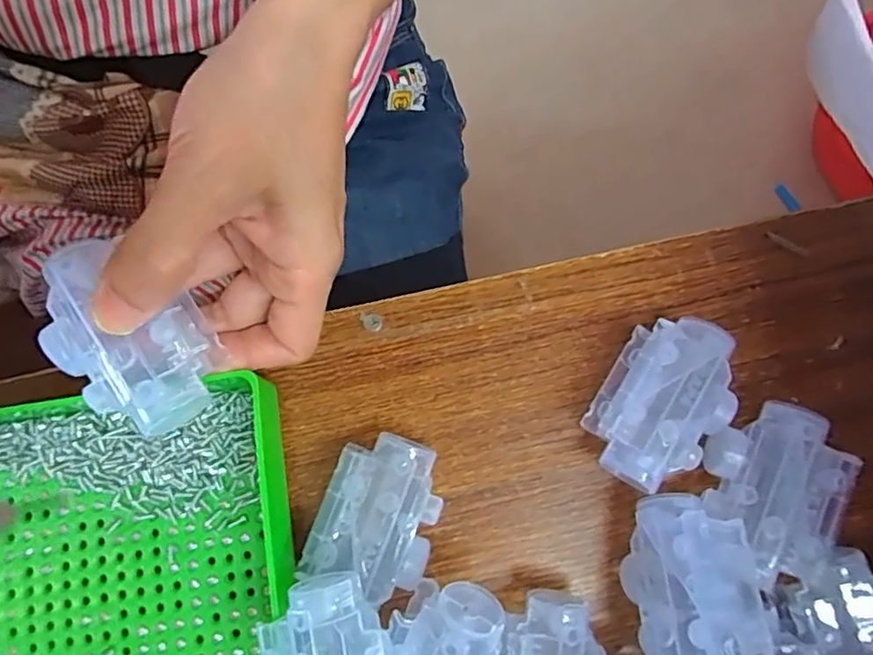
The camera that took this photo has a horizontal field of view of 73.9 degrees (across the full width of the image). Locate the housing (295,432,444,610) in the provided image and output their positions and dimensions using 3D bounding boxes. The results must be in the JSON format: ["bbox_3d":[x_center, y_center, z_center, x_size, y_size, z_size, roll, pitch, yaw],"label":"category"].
[{"bbox_3d":[-0.022,0.074,0.231,0.044,0.029,0.059,19,80,4],"label":"housing"}]

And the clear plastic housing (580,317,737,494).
[{"bbox_3d":[0.093,0.032,0.237,0.046,0.029,0.067,32,81,6],"label":"clear plastic housing"}]

